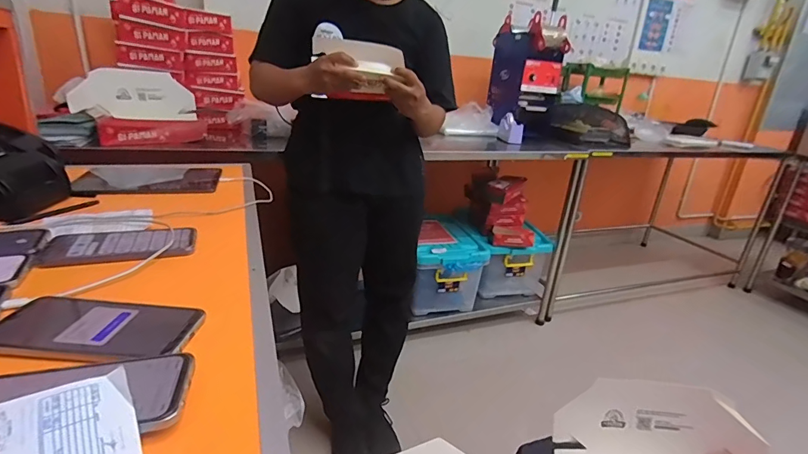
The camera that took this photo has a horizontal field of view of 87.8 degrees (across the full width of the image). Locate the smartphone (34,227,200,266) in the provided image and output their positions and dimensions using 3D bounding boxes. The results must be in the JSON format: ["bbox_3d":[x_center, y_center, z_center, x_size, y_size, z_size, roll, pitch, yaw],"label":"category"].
[{"bbox_3d":[-0.370,0.022,0.555,0.168,0.010,0.084,-4,22,-22],"label":"smartphone"}]

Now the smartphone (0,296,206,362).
[{"bbox_3d":[-0.286,0.092,0.391,0.170,0.005,0.083,5,21,-1],"label":"smartphone"}]

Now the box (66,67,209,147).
[{"bbox_3d":[-0.749,-0.342,1.195,0.315,0.177,0.168,-11,26,-36],"label":"box"}]

